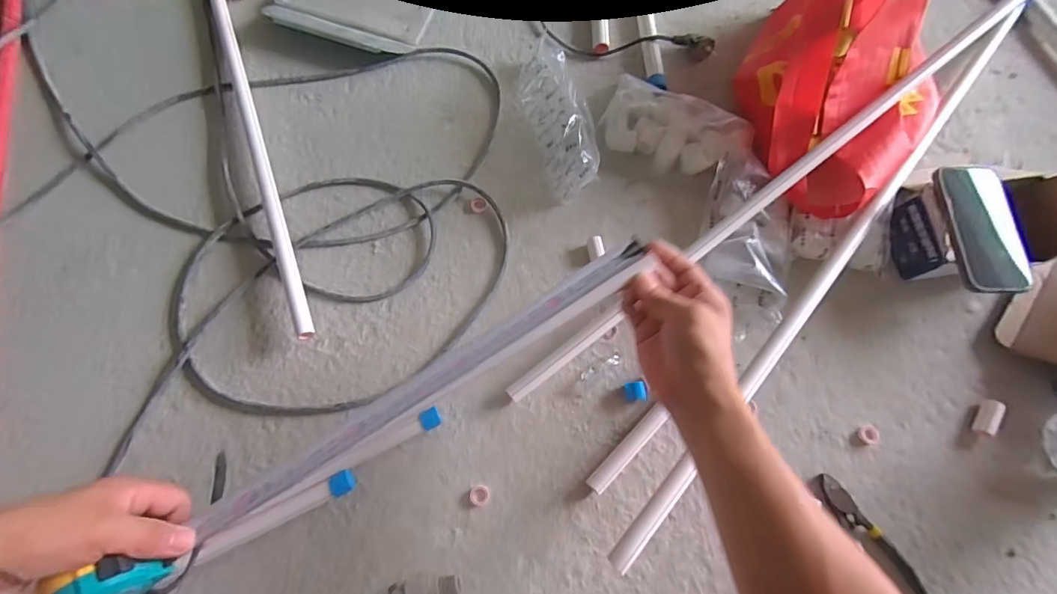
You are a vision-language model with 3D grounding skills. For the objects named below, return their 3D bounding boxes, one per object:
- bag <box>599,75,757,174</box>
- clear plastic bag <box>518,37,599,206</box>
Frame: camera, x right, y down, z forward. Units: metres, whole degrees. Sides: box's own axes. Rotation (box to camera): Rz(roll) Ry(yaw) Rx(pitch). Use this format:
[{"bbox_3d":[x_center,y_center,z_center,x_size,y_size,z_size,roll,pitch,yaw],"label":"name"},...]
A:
[{"bbox_3d":[0.199,-0.233,0.660,0.203,0.040,0.116,32,73,8],"label":"bag"},{"bbox_3d":[0.042,-0.257,0.646,0.076,0.073,0.258,-16,73,-7],"label":"clear plastic bag"}]

